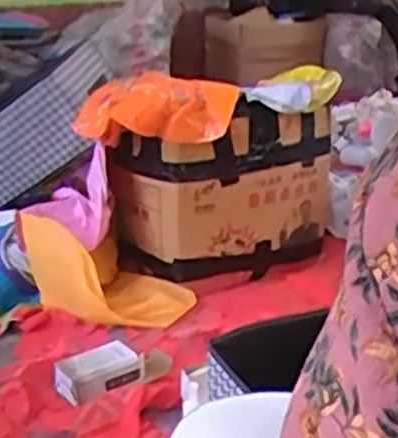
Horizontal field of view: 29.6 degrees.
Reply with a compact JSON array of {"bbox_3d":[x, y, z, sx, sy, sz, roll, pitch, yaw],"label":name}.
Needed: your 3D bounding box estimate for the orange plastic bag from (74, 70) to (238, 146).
[{"bbox_3d":[-0.087,-0.226,1.520,0.314,0.118,0.160,-3,18,-10],"label":"orange plastic bag"}]

